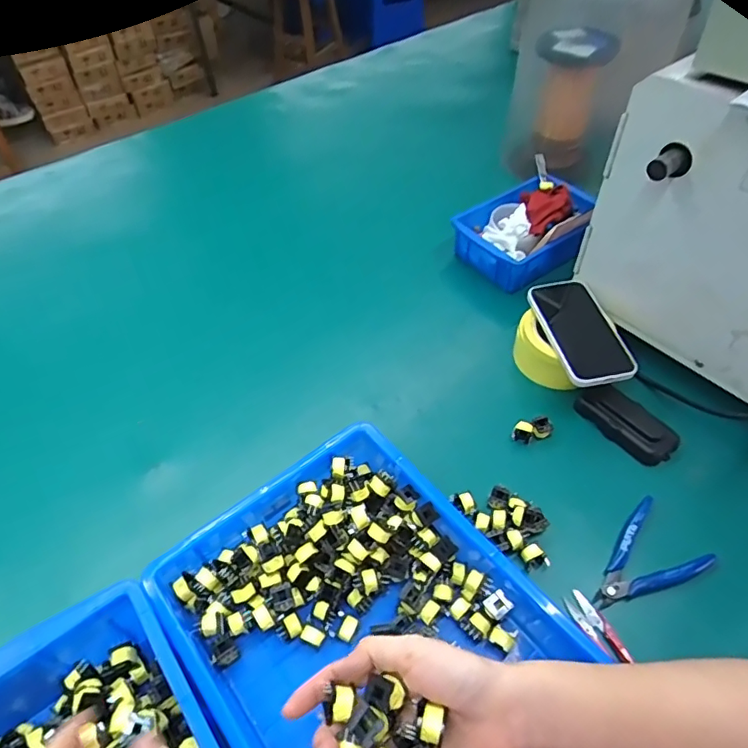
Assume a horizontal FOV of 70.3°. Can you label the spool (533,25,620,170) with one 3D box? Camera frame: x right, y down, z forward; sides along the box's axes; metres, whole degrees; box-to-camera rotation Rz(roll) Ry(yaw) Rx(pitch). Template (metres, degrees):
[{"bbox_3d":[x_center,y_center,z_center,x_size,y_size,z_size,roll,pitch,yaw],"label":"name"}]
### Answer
[{"bbox_3d":[0.286,-0.417,0.801,0.093,0.180,0.115,11,51,10],"label":"spool"}]

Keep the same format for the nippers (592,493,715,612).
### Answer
[{"bbox_3d":[0.250,0.171,0.496,0.119,0.015,0.077,-26,55,-19],"label":"nippers"}]

